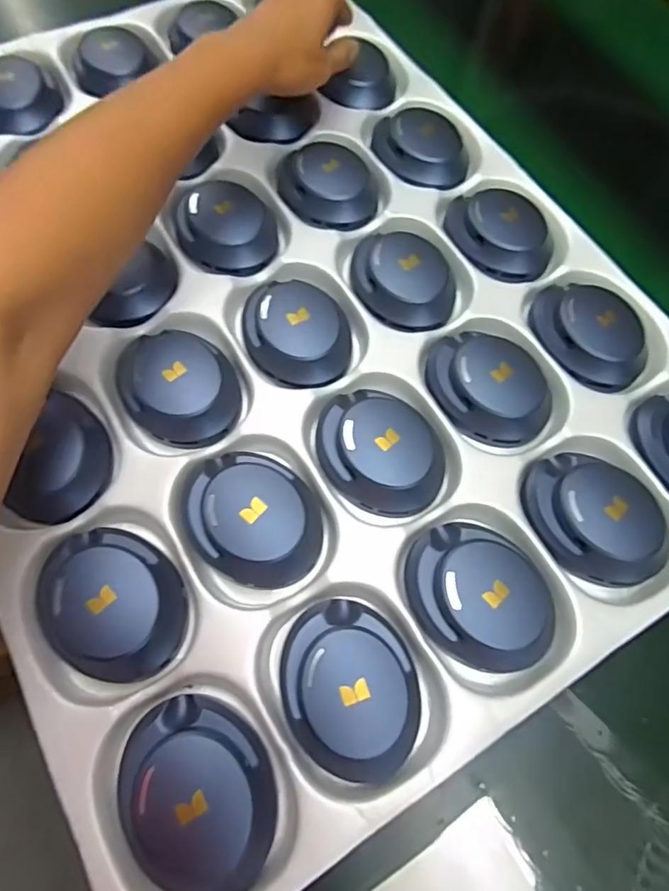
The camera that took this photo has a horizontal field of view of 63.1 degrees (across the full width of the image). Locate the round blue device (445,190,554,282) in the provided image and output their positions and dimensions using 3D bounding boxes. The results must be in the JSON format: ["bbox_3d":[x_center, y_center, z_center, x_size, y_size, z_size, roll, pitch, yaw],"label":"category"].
[{"bbox_3d":[0.134,-0.172,0.433,0.084,0.028,0.077,11,66,2],"label":"round blue device"}]

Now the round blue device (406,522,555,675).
[{"bbox_3d":[0.088,0.086,0.320,0.088,0.024,0.079,15,66,4],"label":"round blue device"}]

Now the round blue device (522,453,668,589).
[{"bbox_3d":[0.168,0.041,0.340,0.081,0.023,0.083,-1,66,-3],"label":"round blue device"}]

